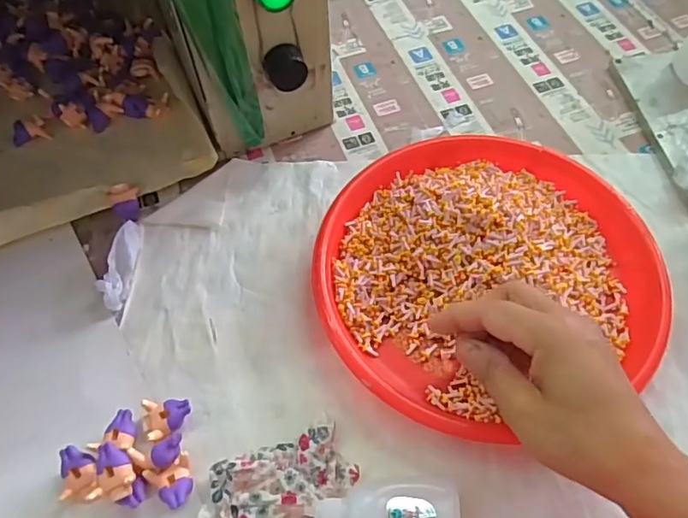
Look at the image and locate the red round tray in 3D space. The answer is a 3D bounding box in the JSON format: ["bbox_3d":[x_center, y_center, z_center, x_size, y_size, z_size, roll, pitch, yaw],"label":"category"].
[{"bbox_3d":[0.095,0.000,0.378,0.228,0.041,0.219,-1,59,2],"label":"red round tray"}]

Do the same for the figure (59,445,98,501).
[{"bbox_3d":[-0.160,0.130,0.320,0.019,0.017,0.027,-8,59,-2],"label":"figure"}]

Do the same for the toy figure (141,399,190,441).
[{"bbox_3d":[-0.114,0.104,0.335,0.029,0.015,0.025,4,59,4],"label":"toy figure"}]

